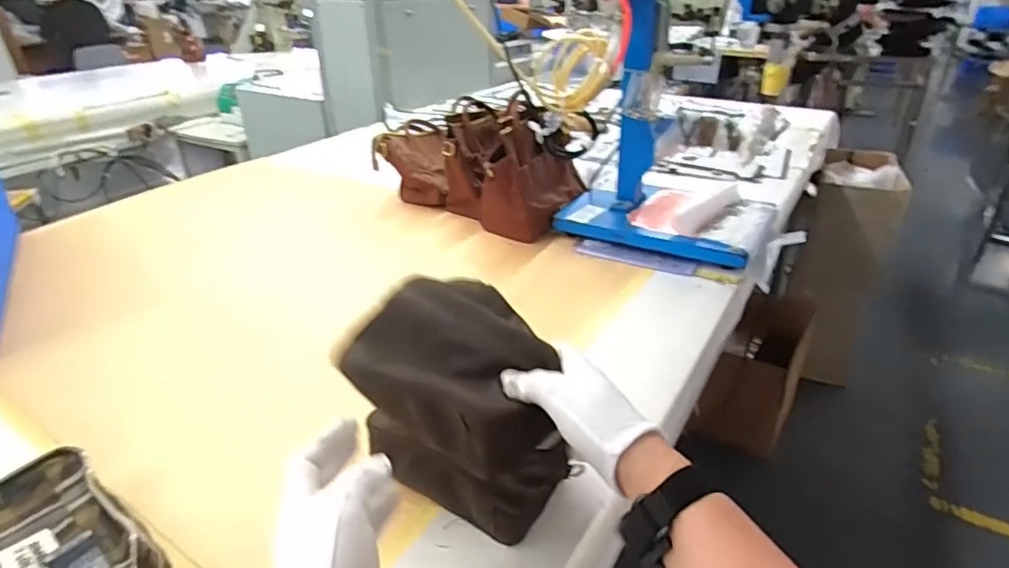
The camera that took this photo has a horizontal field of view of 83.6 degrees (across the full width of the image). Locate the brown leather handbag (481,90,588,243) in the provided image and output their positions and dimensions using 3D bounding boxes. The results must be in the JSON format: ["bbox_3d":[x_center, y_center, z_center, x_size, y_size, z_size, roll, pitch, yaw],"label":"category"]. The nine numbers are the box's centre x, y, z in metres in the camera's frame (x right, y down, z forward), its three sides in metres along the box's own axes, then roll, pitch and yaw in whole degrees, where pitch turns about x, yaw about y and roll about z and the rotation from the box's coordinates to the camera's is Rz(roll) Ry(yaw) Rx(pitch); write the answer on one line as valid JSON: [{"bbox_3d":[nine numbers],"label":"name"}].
[{"bbox_3d":[0.060,-0.232,1.115,0.138,0.218,0.237,14,33,24],"label":"brown leather handbag"}]

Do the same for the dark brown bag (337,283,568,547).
[{"bbox_3d":[-0.036,0.106,0.488,0.168,0.169,0.122,23,37,35],"label":"dark brown bag"}]

